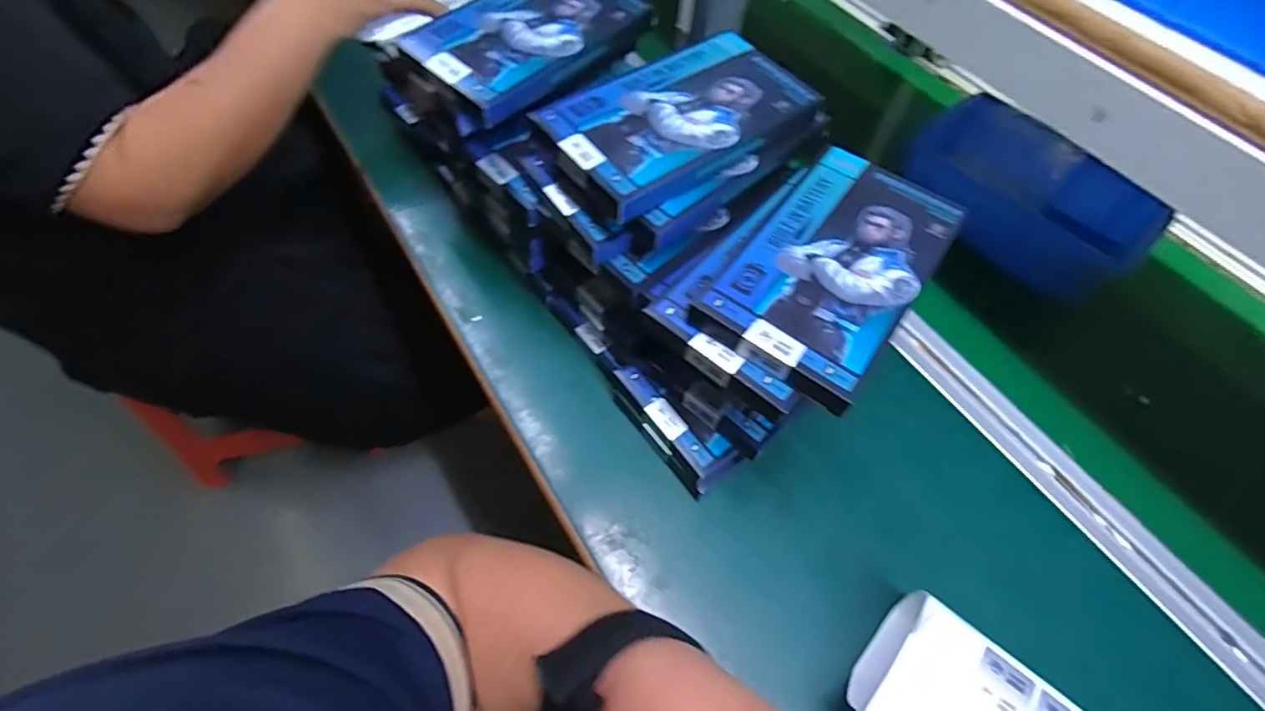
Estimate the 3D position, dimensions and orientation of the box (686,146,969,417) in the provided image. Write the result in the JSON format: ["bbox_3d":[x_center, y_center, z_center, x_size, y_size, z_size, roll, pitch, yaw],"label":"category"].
[{"bbox_3d":[0.117,-0.053,0.314,0.092,0.019,0.162,35,62,15],"label":"box"}]

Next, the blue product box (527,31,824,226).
[{"bbox_3d":[0.029,-0.152,0.347,0.164,0.020,0.094,-31,66,-21],"label":"blue product box"}]

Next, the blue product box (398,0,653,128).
[{"bbox_3d":[-0.072,-0.231,0.396,0.098,0.029,0.161,41,64,18],"label":"blue product box"}]

